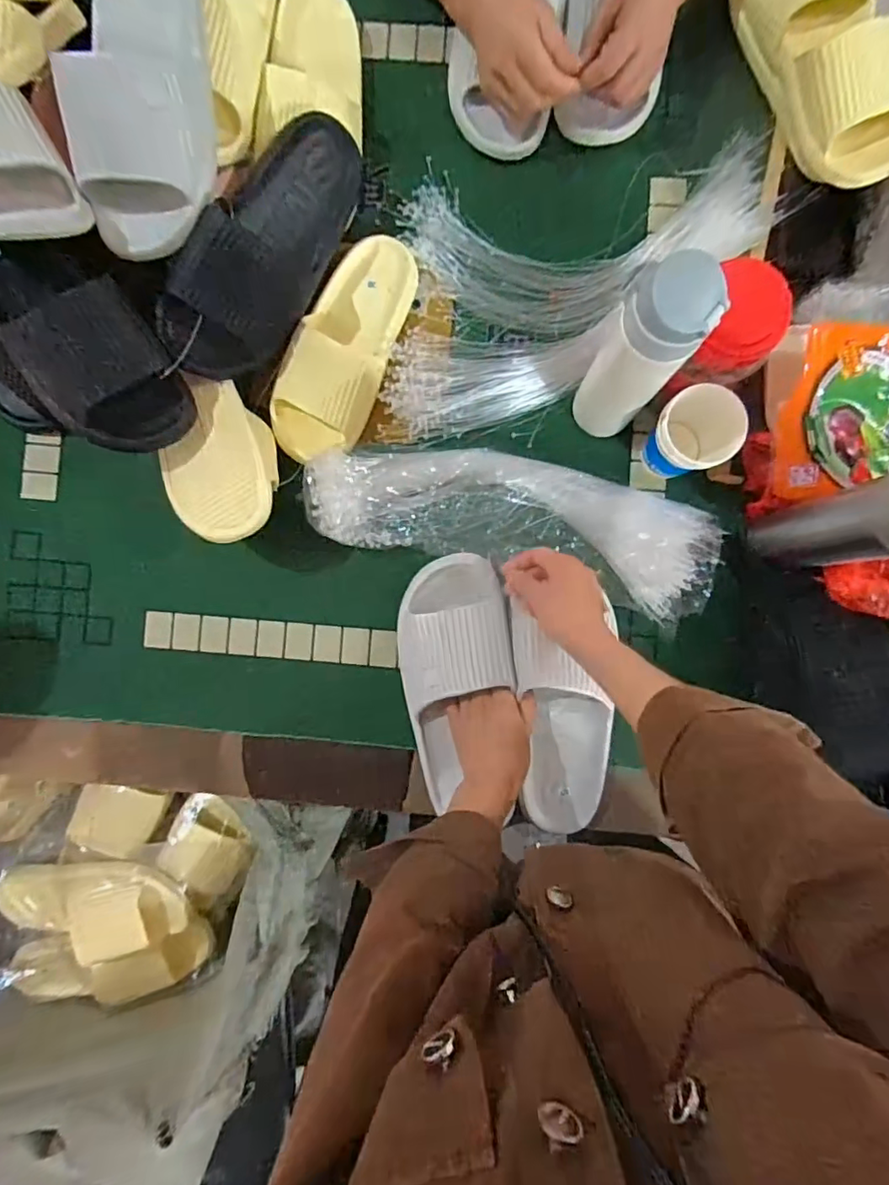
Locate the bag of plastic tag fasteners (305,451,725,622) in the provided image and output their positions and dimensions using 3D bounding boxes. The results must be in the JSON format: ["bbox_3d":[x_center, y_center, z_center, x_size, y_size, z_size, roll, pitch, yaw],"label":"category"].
[{"bbox_3d":[0.070,-0.074,0.561,0.408,0.054,0.125,13,90,2],"label":"bag of plastic tag fasteners"}]

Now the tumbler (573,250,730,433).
[{"bbox_3d":[0.161,-0.197,0.475,0.065,0.237,0.058,33,91,2],"label":"tumbler"}]

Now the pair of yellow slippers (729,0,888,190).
[{"bbox_3d":[0.365,-0.528,0.537,0.086,0.094,0.277,-21,88,2],"label":"pair of yellow slippers"}]

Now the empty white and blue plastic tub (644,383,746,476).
[{"bbox_3d":[0.233,-0.149,0.536,0.072,0.093,0.071,0,89,2],"label":"empty white and blue plastic tub"}]

